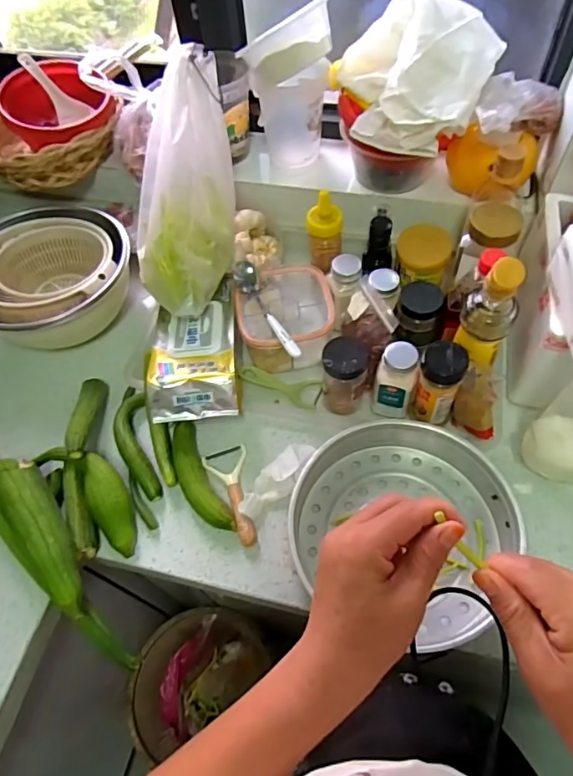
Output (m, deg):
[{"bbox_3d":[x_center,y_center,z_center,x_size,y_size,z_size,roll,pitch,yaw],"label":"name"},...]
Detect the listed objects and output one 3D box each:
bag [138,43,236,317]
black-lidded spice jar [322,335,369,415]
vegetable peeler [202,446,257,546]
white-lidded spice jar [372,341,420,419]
[{"bbox_3d":[-0.135,-0.273,0.690,0.112,0.122,0.342,5,96,7],"label":"bag"},{"bbox_3d":[0.079,-0.018,0.687,0.056,0.116,0.058,-2,58,3],"label":"black-lidded spice jar"},{"bbox_3d":[-0.064,0.134,0.661,0.058,0.023,0.141,-21,59,-8],"label":"vegetable peeler"},{"bbox_3d":[0.146,-0.007,0.675,0.054,0.116,0.050,9,60,10],"label":"white-lidded spice jar"}]

